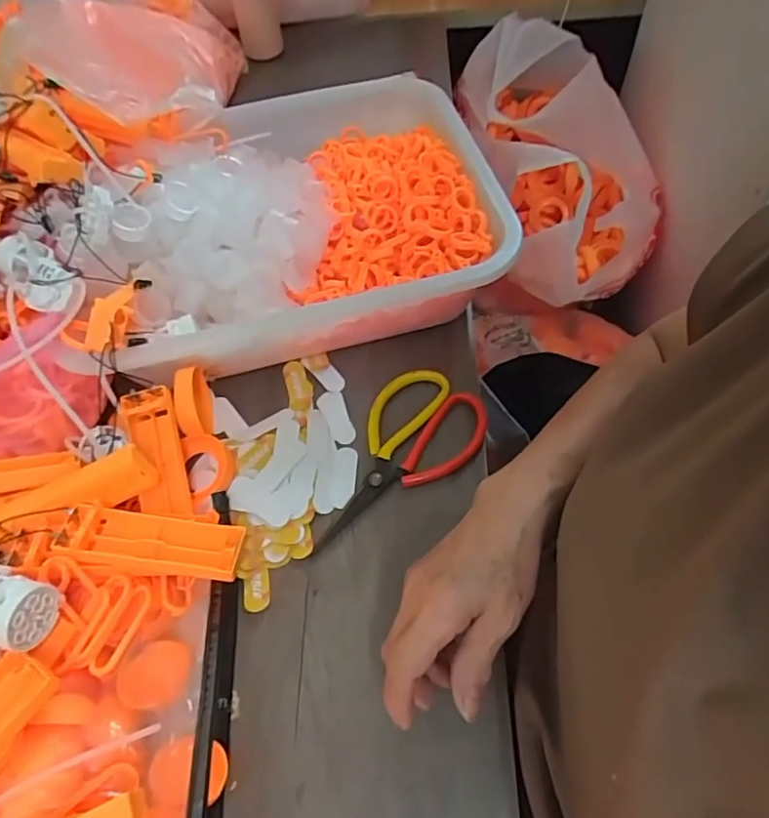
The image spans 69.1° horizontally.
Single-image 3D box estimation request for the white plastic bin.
[{"bbox_3d":[-0.069,-0.172,0.514,0.315,0.107,0.287,-2,58,3],"label":"white plastic bin"}]

